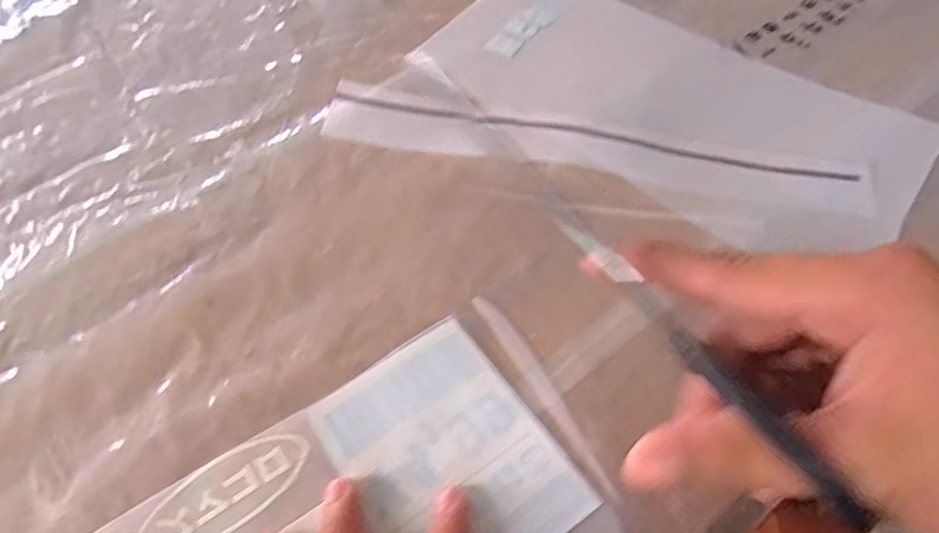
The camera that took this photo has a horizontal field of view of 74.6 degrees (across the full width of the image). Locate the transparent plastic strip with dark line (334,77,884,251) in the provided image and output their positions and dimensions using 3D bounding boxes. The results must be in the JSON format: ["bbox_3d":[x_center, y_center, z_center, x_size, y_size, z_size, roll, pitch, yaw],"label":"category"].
[{"bbox_3d":[0.059,-0.059,0.331,0.283,0.005,0.062,13,56,10],"label":"transparent plastic strip with dark line"}]

